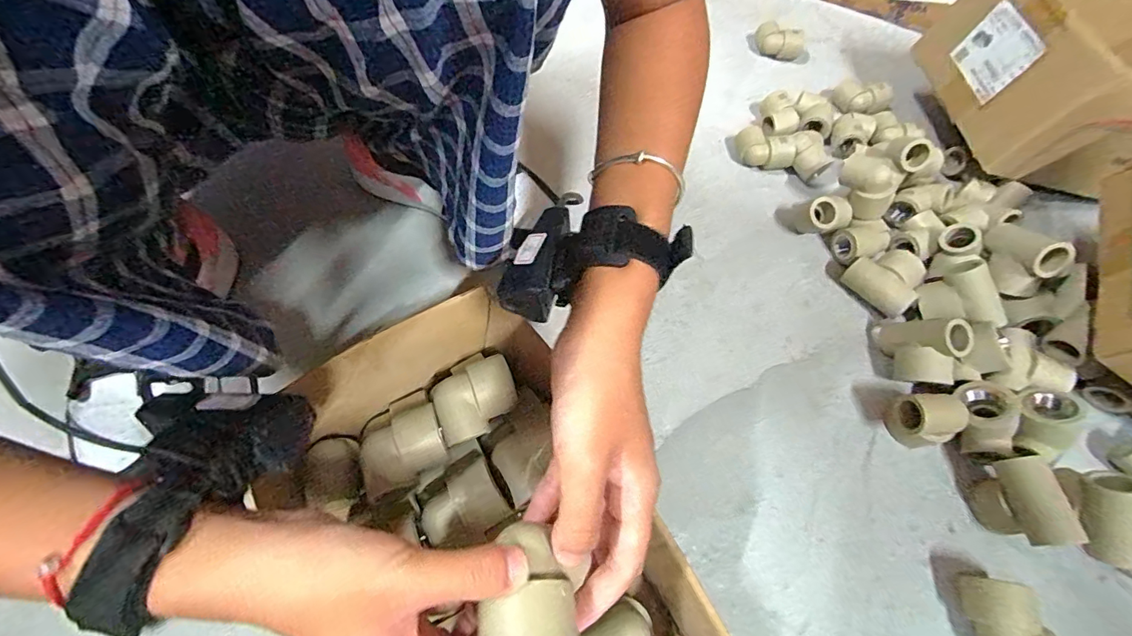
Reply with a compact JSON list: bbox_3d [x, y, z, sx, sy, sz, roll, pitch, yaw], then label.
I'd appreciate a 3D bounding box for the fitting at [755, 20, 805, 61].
[{"bbox_3d":[0.312,-0.405,0.702,0.072,0.042,0.042,32,67,10],"label":"fitting"}]

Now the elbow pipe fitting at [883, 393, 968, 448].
[{"bbox_3d":[0.309,0.089,0.416,0.045,0.053,0.033,2,65,-4],"label":"elbow pipe fitting"}]

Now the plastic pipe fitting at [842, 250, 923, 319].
[{"bbox_3d":[0.329,-0.040,0.491,0.051,0.044,0.067,-32,72,-17],"label":"plastic pipe fitting"}]

